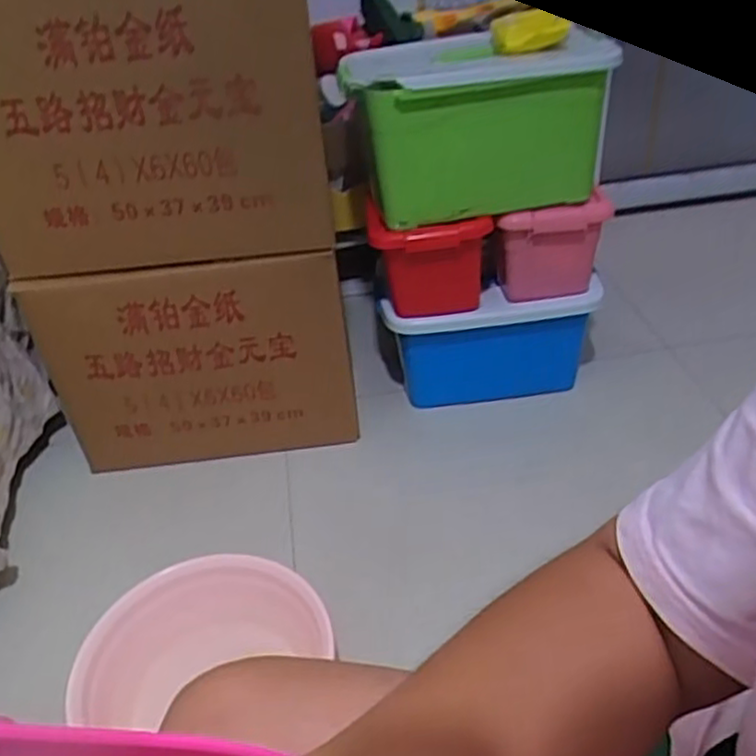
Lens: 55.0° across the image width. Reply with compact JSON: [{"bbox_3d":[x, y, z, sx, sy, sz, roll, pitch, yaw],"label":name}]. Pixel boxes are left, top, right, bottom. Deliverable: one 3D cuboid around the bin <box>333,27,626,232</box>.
[{"bbox_3d":[0.146,-0.408,1.166,0.371,0.226,0.264,-8,37,-2],"label":"bin"}]

